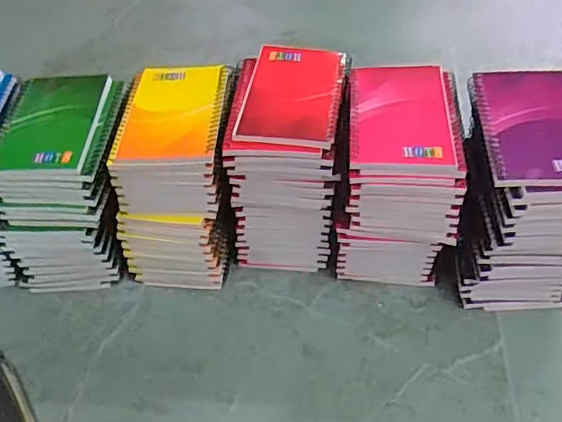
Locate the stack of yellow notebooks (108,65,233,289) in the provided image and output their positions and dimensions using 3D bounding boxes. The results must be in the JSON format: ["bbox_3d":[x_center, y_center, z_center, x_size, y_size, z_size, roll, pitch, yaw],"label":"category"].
[{"bbox_3d":[-0.091,-0.031,0.559,0.098,0.165,0.136,4,47,8],"label":"stack of yellow notebooks"}]

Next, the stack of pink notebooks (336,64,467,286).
[{"bbox_3d":[0.103,-0.022,0.530,0.097,0.170,0.135,4,49,6],"label":"stack of pink notebooks"}]

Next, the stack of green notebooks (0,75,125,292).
[{"bbox_3d":[-0.200,-0.026,0.564,0.112,0.164,0.146,-1,46,3],"label":"stack of green notebooks"}]

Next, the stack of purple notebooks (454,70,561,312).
[{"bbox_3d":[0.205,-0.005,0.495,0.105,0.180,0.135,-1,46,3],"label":"stack of purple notebooks"}]

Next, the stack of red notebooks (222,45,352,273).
[{"bbox_3d":[0.009,-0.044,0.558,0.093,0.167,0.135,2,47,6],"label":"stack of red notebooks"}]

